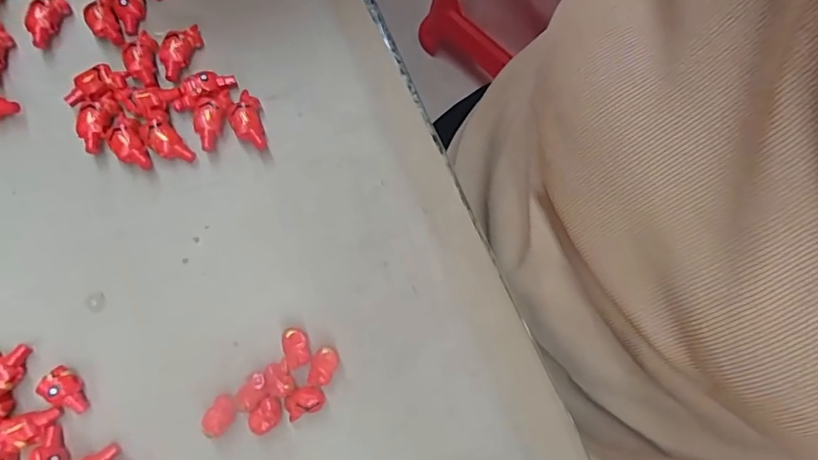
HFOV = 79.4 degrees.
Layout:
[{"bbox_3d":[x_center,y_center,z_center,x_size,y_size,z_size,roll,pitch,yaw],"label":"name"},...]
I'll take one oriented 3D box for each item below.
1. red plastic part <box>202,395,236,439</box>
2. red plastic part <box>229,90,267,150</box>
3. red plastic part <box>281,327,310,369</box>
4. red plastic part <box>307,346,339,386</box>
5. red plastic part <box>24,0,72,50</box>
[{"bbox_3d":[-0.098,0.098,0.260,0.015,0.012,0.020,38,80,7],"label":"red plastic part"},{"bbox_3d":[-0.096,-0.065,0.294,0.018,0.013,0.038,-12,78,-4],"label":"red plastic part"},{"bbox_3d":[-0.060,0.063,0.266,0.014,0.009,0.020,-21,79,-5],"label":"red plastic part"},{"bbox_3d":[-0.046,0.073,0.265,0.014,0.009,0.021,18,78,3],"label":"red plastic part"},{"bbox_3d":[-0.227,-0.132,0.308,0.013,0.013,0.037,19,78,3],"label":"red plastic part"}]

